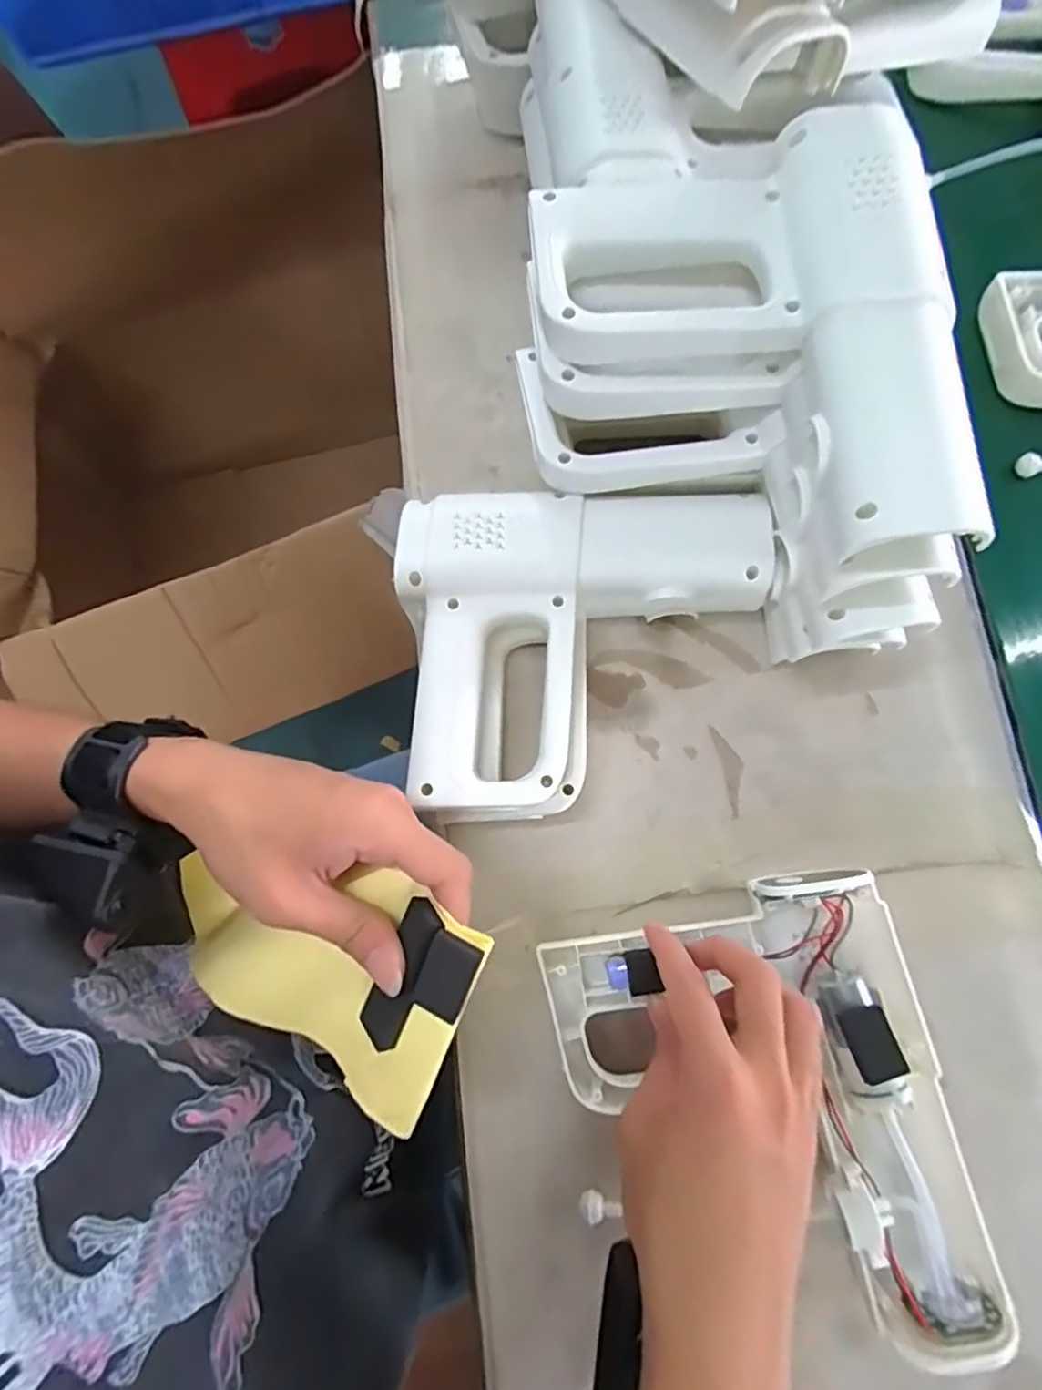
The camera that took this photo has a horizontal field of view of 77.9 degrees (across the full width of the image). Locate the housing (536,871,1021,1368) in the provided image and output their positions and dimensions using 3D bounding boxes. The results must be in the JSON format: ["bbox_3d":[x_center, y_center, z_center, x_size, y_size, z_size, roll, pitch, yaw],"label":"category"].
[{"bbox_3d":[0.129,0.208,0.322,0.170,0.049,0.206,-16,78,-3],"label":"housing"}]

